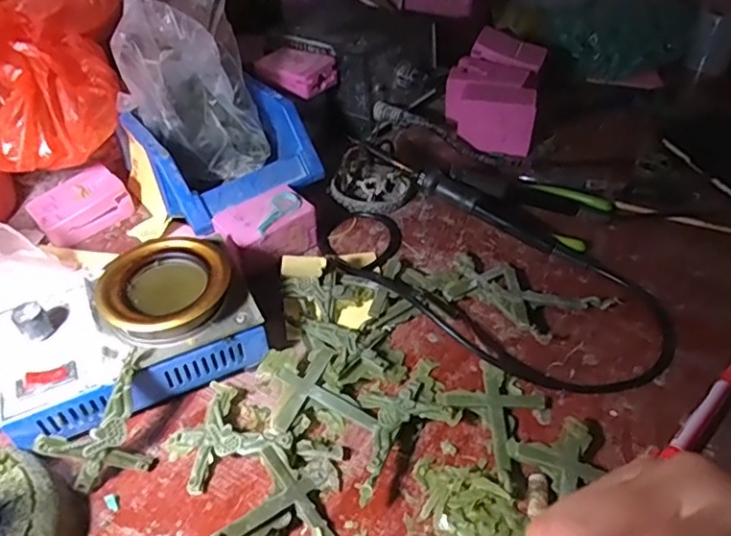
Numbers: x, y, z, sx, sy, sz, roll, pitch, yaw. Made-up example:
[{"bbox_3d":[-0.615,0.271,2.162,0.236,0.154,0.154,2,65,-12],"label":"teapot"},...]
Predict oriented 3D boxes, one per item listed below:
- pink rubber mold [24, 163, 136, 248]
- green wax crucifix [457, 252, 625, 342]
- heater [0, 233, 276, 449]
[{"bbox_3d":[-0.240,-0.054,0.486,0.071,0.024,0.051,-33,52,-29],"label":"pink rubber mold"},{"bbox_3d":[0.113,0.023,0.408,0.114,0.014,0.055,16,46,17],"label":"green wax crucifix"},{"bbox_3d":[-0.149,0.039,0.364,0.153,0.062,0.094,-21,47,-19],"label":"heater"}]

